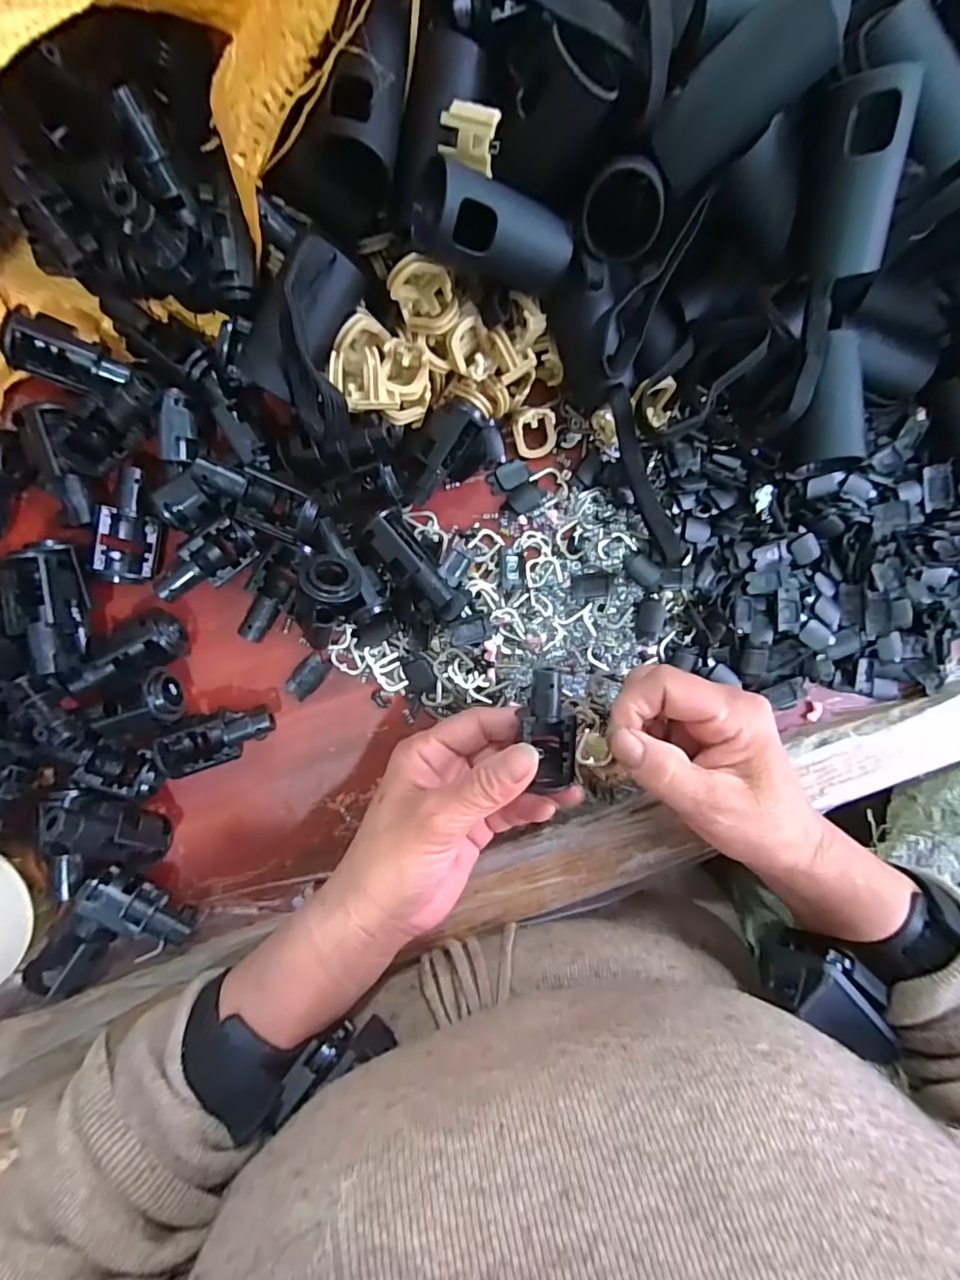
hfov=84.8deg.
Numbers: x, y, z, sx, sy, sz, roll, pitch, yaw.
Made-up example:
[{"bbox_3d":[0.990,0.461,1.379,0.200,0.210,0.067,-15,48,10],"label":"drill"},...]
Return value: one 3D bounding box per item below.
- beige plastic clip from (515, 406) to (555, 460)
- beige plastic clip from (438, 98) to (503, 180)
[{"bbox_3d":[0.029,-0.108,0.274,0.022,0.005,0.026,-12,133,-3],"label":"beige plastic clip"},{"bbox_3d":[-0.004,-0.190,0.198,0.021,0.012,0.017,13,93,-8],"label":"beige plastic clip"}]

